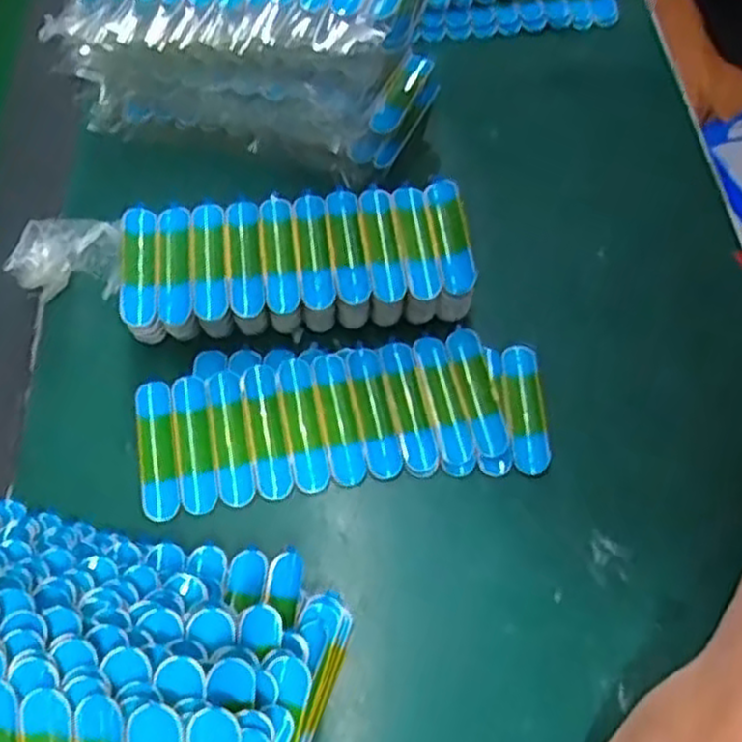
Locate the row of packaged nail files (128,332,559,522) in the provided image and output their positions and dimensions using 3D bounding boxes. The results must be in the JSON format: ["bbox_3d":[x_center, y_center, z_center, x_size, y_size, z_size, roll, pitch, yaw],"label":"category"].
[{"bbox_3d":[-0.012,0.018,0.338,0.173,0.008,0.071,-7,60,-4],"label":"row of packaged nail files"}]

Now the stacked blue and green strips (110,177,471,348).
[{"bbox_3d":[-0.033,-0.046,0.357,0.153,0.029,0.066,-5,60,-3],"label":"stacked blue and green strips"}]

